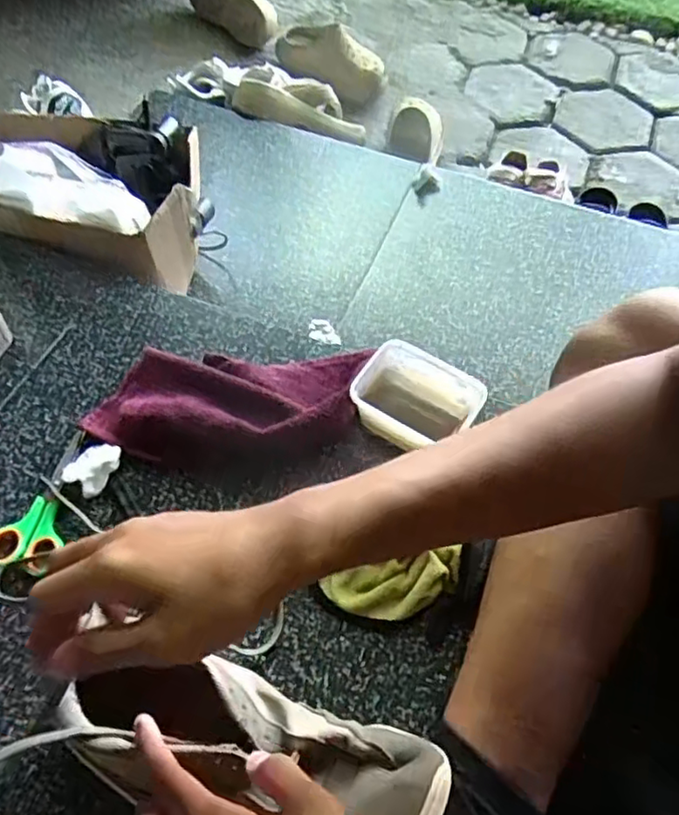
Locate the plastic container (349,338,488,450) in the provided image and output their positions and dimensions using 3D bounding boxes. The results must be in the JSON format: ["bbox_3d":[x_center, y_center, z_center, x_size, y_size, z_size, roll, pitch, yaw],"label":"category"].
[{"bbox_3d":[0.070,-0.002,0.585,0.108,0.057,0.084,30,63,16],"label":"plastic container"}]

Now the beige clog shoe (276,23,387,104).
[{"bbox_3d":[-0.020,-0.739,1.339,0.264,0.136,0.073,34,64,18],"label":"beige clog shoe"}]

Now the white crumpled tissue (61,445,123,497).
[{"bbox_3d":[-0.219,0.054,0.568,0.041,0.022,0.048,29,63,16],"label":"white crumpled tissue"}]

